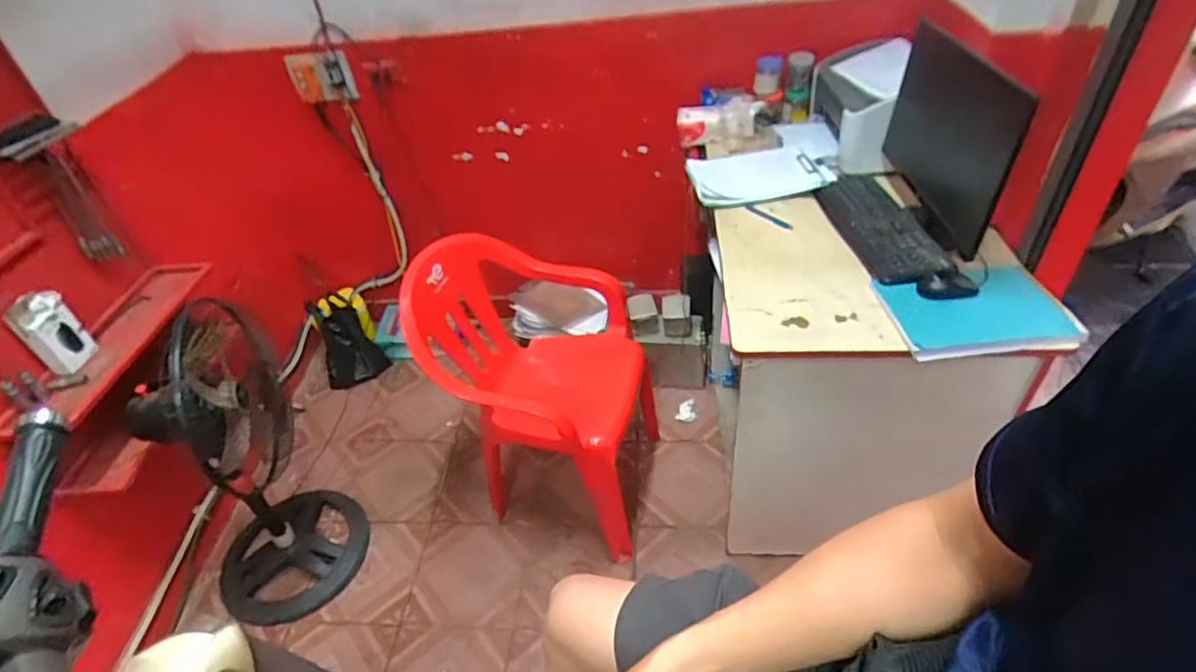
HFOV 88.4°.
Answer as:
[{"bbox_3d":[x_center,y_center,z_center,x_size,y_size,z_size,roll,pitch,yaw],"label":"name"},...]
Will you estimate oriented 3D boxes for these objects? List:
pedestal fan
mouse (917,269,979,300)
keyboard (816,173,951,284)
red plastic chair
[{"bbox_3d":[-0.874,0.340,1.508,0.406,0.766,0.356,-34,48,-27],"label":"pedestal fan"},{"bbox_3d":[0.657,-0.097,1.160,0.115,0.031,0.052,-4,42,4],"label":"mouse"},{"bbox_3d":[0.619,-0.250,1.357,0.170,0.022,0.449,-7,36,4],"label":"keyboard"},{"bbox_3d":[-0.154,0.128,1.616,0.493,0.676,0.479,6,43,15],"label":"red plastic chair"}]

